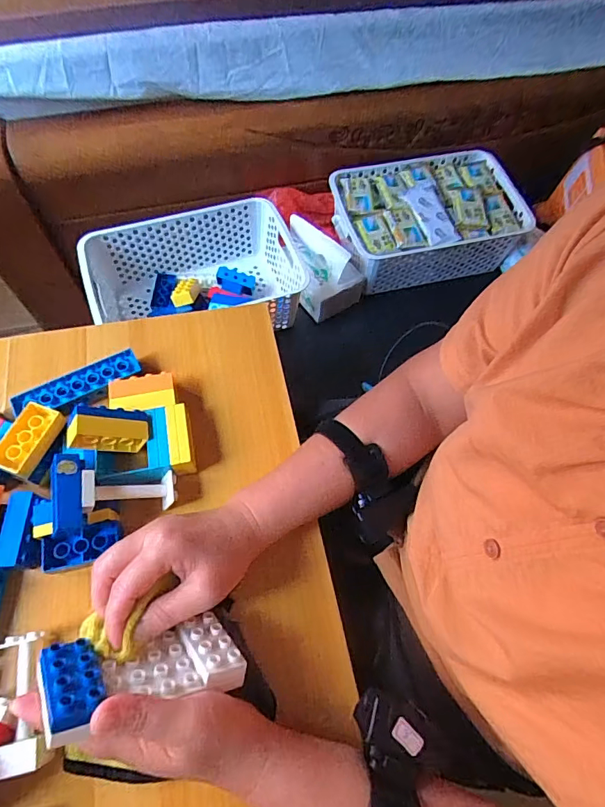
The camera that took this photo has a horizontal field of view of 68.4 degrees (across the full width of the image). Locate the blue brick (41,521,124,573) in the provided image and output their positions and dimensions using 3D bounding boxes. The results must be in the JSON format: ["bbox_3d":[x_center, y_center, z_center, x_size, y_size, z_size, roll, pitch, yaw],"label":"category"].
[{"bbox_3d":[-0.194,0.125,0.392,0.062,0.018,0.033,-11,65,-9],"label":"blue brick"}]

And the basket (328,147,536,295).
[{"bbox_3d":[0.218,-0.328,0.789,0.330,0.103,0.211,-14,66,-10],"label":"basket"}]

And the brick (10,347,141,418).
[{"bbox_3d":[-0.234,-0.018,0.466,0.126,0.018,0.032,-26,68,-15],"label":"brick"}]

